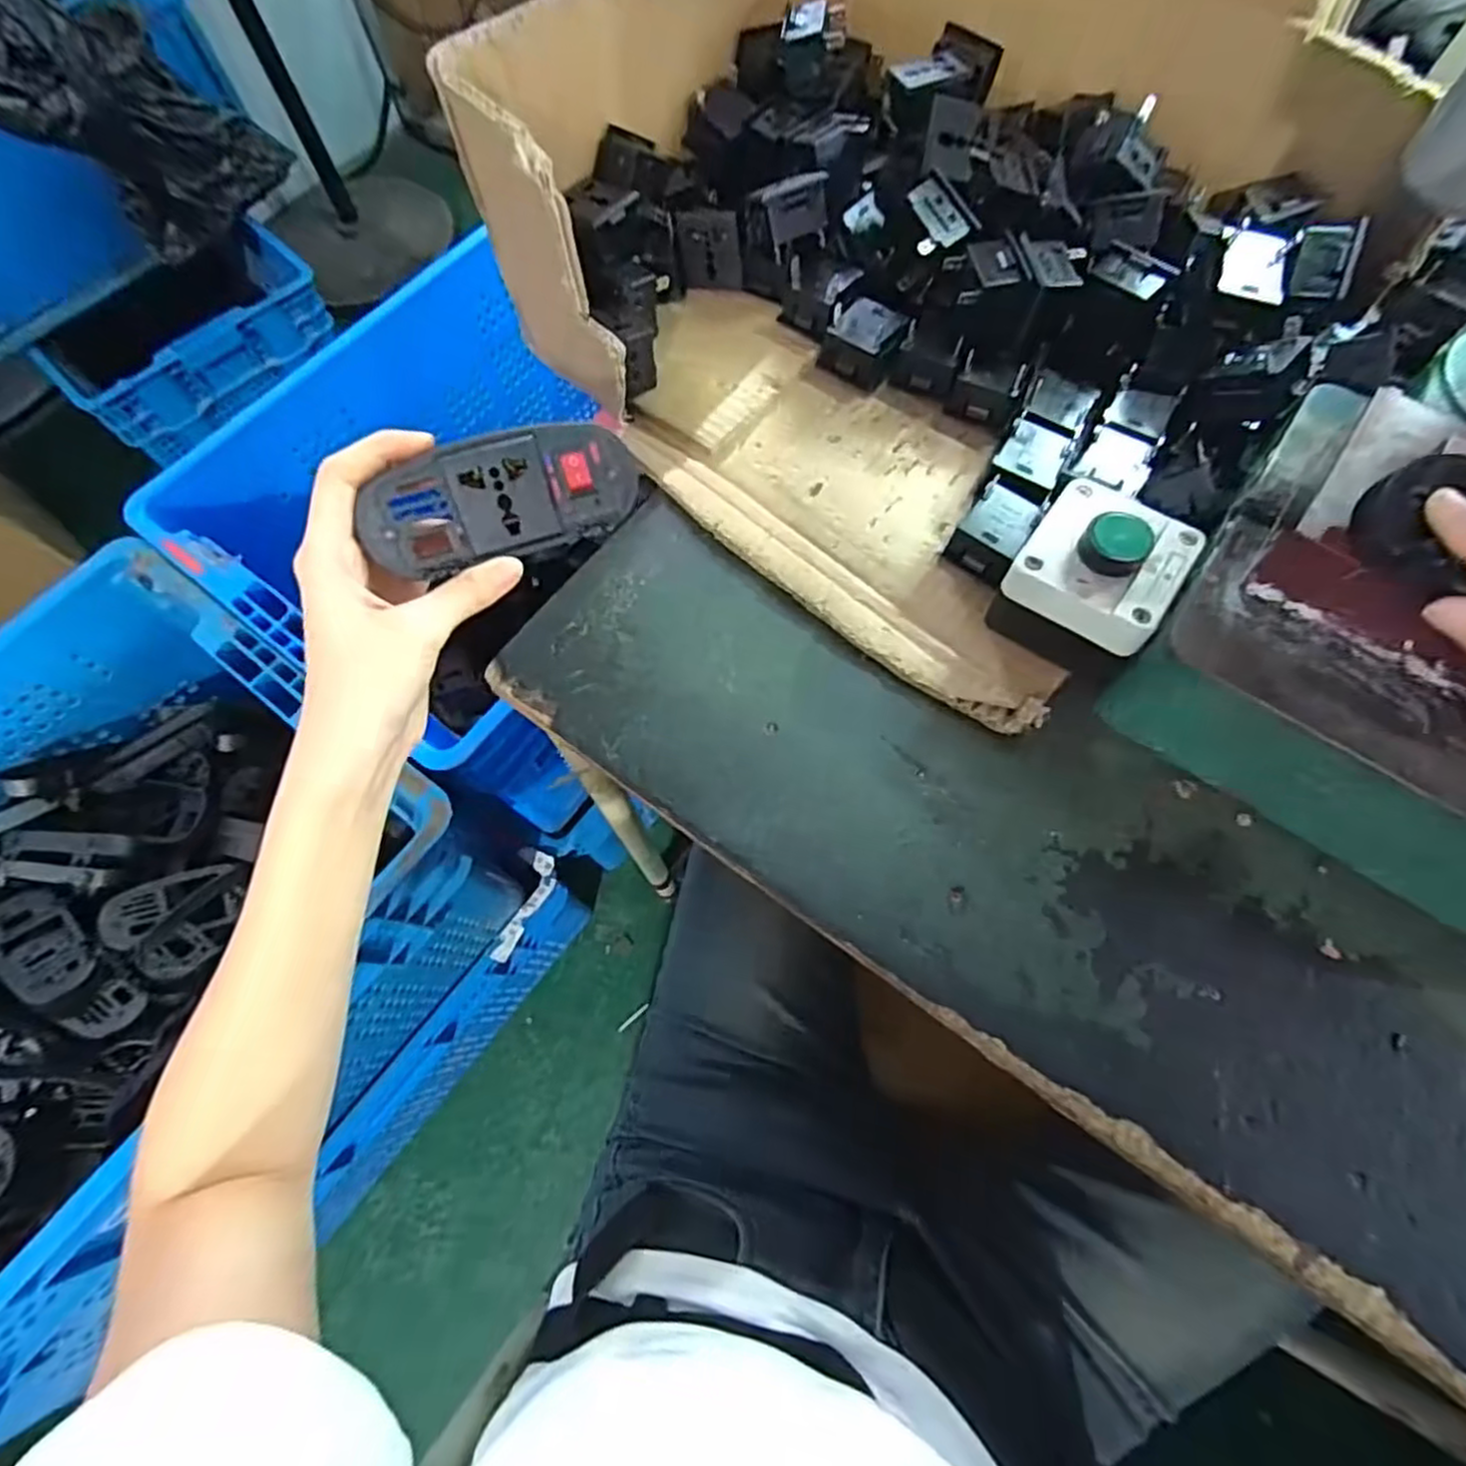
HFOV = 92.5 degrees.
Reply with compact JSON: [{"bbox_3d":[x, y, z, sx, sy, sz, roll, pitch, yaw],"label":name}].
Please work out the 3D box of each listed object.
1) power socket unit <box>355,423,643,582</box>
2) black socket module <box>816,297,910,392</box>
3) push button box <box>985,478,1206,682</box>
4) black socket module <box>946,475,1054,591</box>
[{"bbox_3d":[-0.101,-0.101,0.307,0.112,0.049,0.030,-19,28,-11],"label":"power socket unit"},{"bbox_3d":[0.078,-0.233,0.415,0.042,0.029,0.040,32,73,12],"label":"black socket module"},{"bbox_3d":[0.171,-0.072,0.339,0.070,0.061,0.084,29,72,12],"label":"push button box"},{"bbox_3d":[0.140,-0.109,0.371,0.034,0.031,0.049,32,73,13],"label":"black socket module"}]

